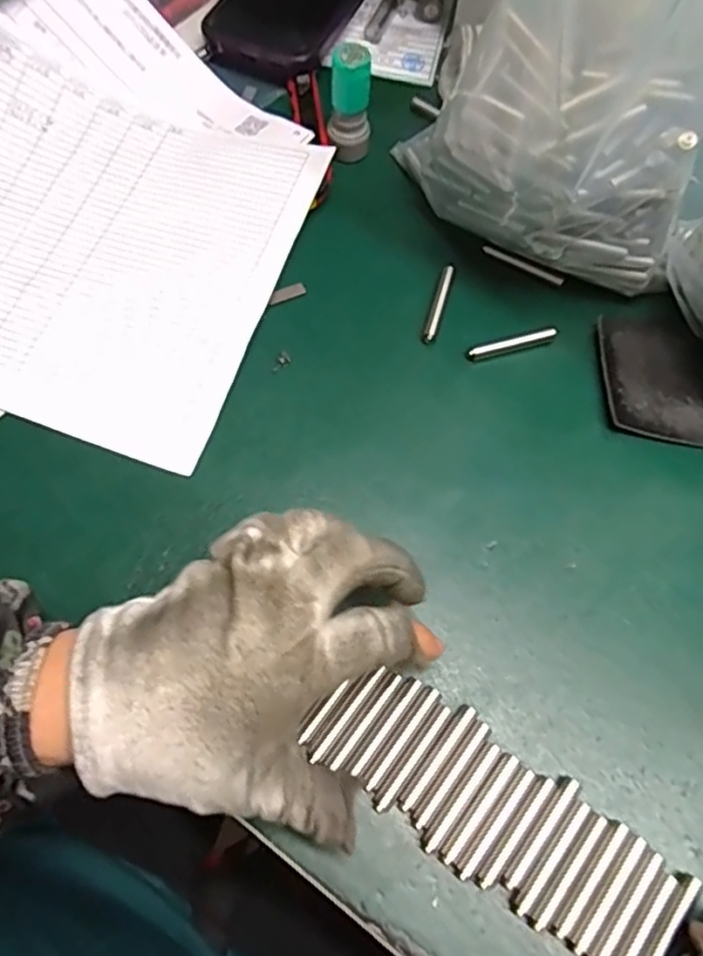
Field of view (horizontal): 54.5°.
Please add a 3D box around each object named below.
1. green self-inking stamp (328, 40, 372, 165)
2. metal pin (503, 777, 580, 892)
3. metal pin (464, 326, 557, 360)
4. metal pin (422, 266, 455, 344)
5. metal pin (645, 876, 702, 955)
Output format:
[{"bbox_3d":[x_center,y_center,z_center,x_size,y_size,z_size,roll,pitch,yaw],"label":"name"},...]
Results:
[{"bbox_3d":[-0.001,-0.207,0.383,0.022,0.059,0.024,2,68,-2],"label":"green self-inking stamp"},{"bbox_3d":[0.075,0.139,0.268,0.007,0.004,0.048,38,71,12],"label":"metal pin"},{"bbox_3d":[0.086,-0.072,0.361,0.049,0.004,0.008,-15,69,-9],"label":"metal pin"},{"bbox_3d":[0.048,-0.094,0.370,0.007,0.004,0.051,17,68,4],"label":"metal pin"},{"bbox_3d":[0.118,0.171,0.255,0.006,0.004,0.048,39,70,12],"label":"metal pin"}]

